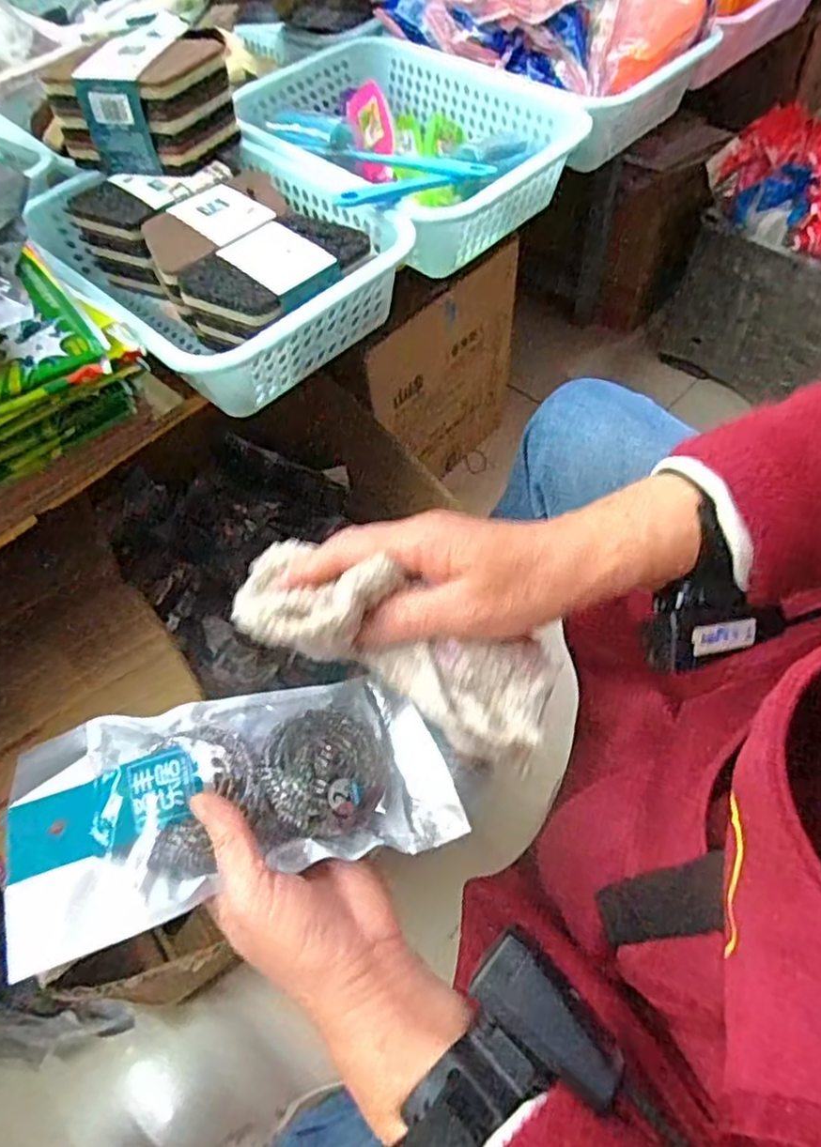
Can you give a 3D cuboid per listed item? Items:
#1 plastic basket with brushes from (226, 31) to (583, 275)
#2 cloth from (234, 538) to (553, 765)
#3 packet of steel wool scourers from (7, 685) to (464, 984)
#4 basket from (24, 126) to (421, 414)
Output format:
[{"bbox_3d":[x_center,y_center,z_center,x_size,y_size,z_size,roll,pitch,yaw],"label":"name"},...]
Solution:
[{"bbox_3d":[-0.010,-0.415,0.660,0.258,0.079,0.334,-35,62,-17],"label":"plastic basket with brushes"},{"bbox_3d":[-0.006,0.032,0.315,0.154,0.048,0.060,26,61,-3],"label":"cloth"},{"bbox_3d":[-0.087,0.113,0.355,0.215,0.031,0.109,-7,55,-24],"label":"packet of steel wool scourers"},{"bbox_3d":[-0.167,-0.263,0.575,0.317,0.083,0.227,38,67,24],"label":"basket"}]

